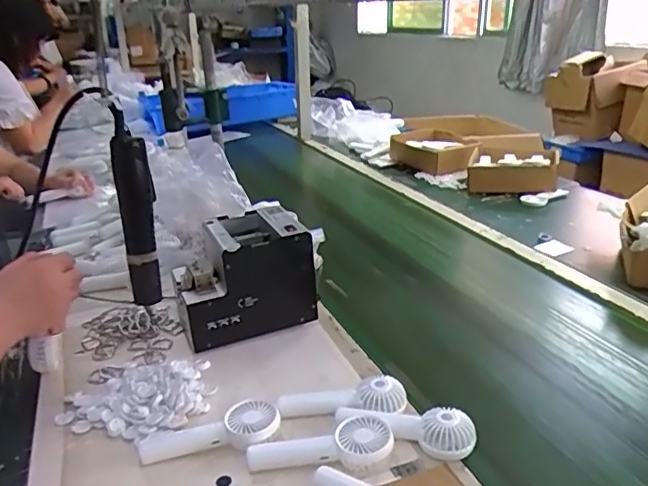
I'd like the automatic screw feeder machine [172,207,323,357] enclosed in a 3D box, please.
[{"bbox_3d":[-0.118,0.049,0.821,0.177,0.153,0.120,-12,24,-24],"label":"automatic screw feeder machine"}]

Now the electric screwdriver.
[{"bbox_3d":[-0.213,-0.038,0.653,0.032,0.215,0.045,-2,22,-2],"label":"electric screwdriver"}]

